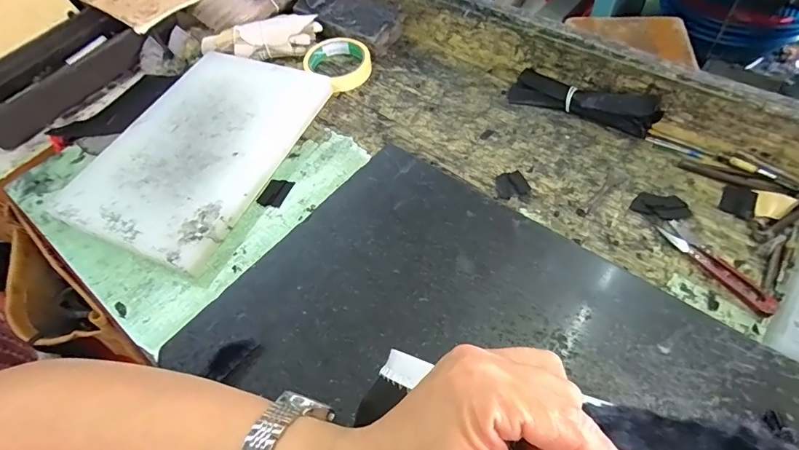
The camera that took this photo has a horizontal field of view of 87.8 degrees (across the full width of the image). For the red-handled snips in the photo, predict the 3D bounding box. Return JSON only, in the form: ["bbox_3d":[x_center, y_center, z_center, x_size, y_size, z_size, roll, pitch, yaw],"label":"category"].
[{"bbox_3d":[0.289,0.037,0.380,0.024,0.007,0.107,-26,57,-12],"label":"red-handled snips"}]

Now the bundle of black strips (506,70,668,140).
[{"bbox_3d":[0.216,-0.151,0.495,0.172,0.056,0.038,28,63,22],"label":"bundle of black strips"}]

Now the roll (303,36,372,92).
[{"bbox_3d":[-0.085,-0.229,0.589,0.090,0.030,0.090,-4,64,9],"label":"roll"}]

